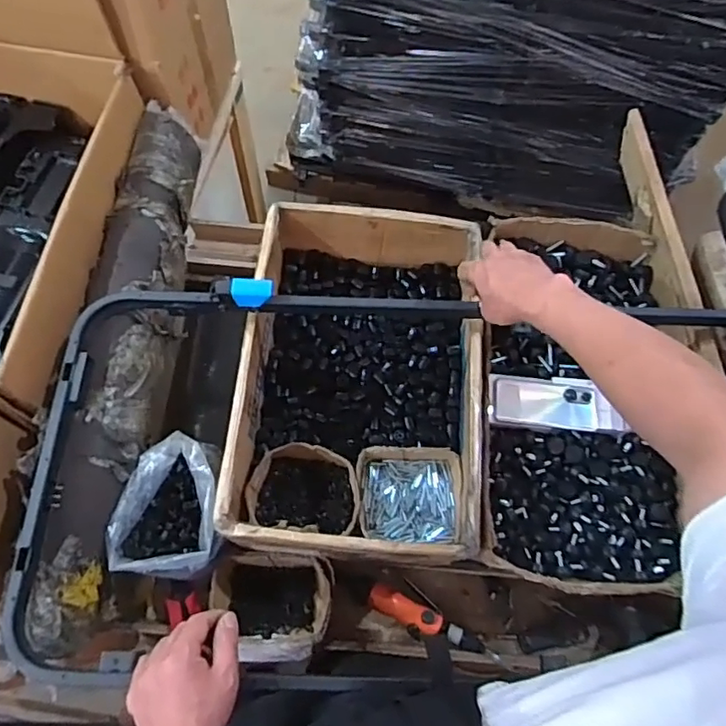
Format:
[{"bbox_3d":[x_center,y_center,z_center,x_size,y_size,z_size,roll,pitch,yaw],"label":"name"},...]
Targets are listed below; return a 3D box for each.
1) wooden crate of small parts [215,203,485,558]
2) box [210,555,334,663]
[{"bbox_3d":[0.000,0.019,0.902,0.344,0.156,0.525,5,67,0],"label":"wooden crate of small parts"},{"bbox_3d":[-0.133,0.354,0.845,0.173,0.089,0.134,1,67,-1],"label":"box"}]

